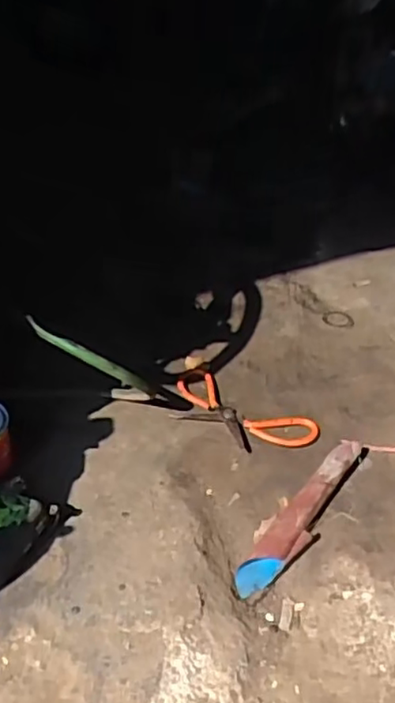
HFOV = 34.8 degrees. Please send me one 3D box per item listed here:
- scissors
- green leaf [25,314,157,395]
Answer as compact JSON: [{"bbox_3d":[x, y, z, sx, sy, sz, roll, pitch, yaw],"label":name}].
[{"bbox_3d":[0.052,0.083,0.845,0.207,0.017,0.105,24,41,26],"label":"scissors"},{"bbox_3d":[-0.122,0.006,0.725,0.165,0.026,0.018,29,36,-8],"label":"green leaf"}]

